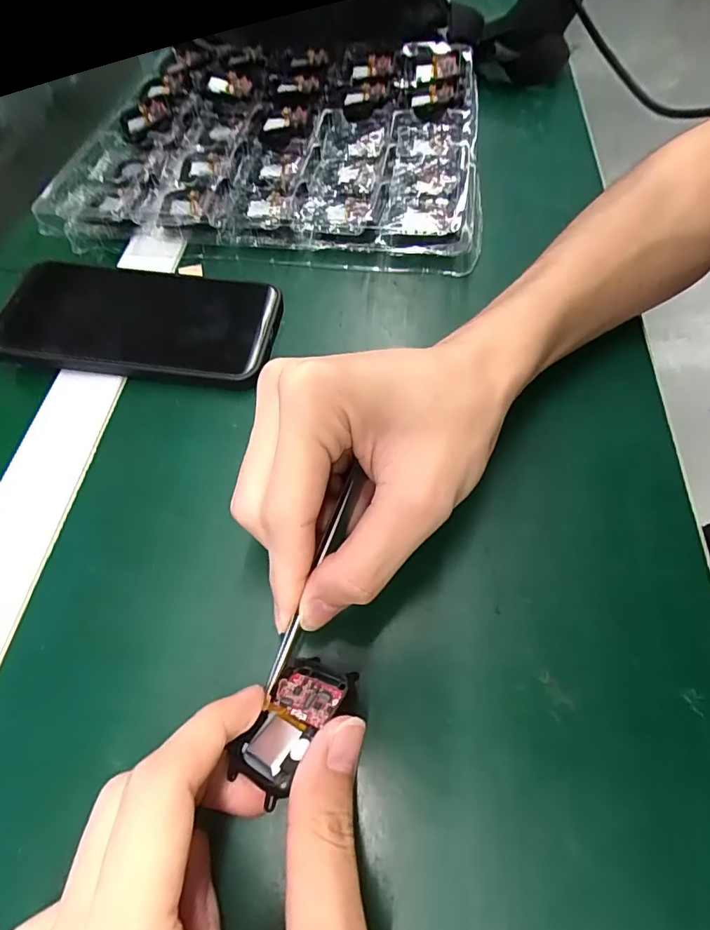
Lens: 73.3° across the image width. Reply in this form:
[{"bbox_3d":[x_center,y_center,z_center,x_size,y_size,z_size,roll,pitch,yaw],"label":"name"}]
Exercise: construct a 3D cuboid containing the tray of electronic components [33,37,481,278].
[{"bbox_3d":[-0.053,-0.263,0.376,0.295,0.033,0.269,6,60,6],"label":"tray of electronic components"}]

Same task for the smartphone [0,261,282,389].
[{"bbox_3d":[-0.128,-0.086,0.285,0.157,0.013,0.080,8,61,4],"label":"smartphone"}]

